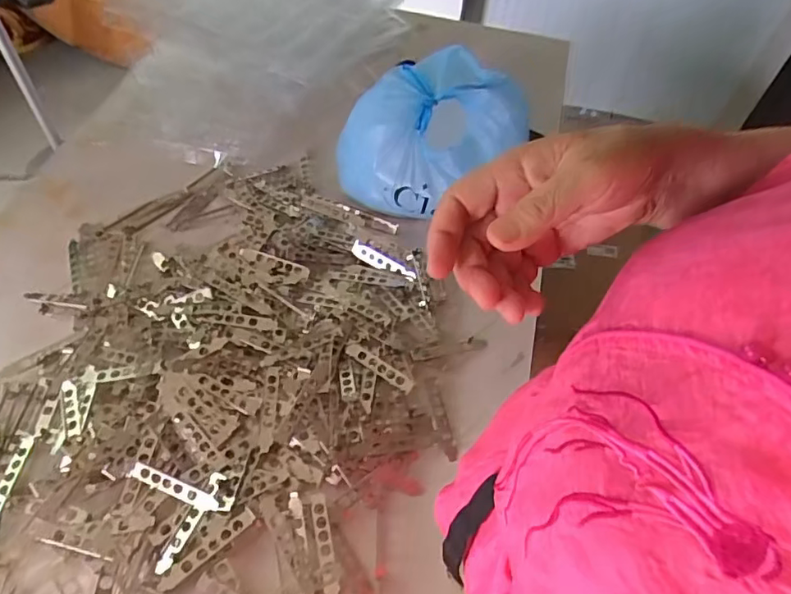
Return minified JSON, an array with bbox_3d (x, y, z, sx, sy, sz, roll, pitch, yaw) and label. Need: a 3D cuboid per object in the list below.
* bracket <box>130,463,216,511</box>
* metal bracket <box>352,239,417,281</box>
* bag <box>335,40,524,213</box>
[{"bbox_3d":[-0.268,0.230,0.667,0.112,0.008,0.019,23,70,4],"label":"bracket"},{"bbox_3d":[-0.019,-0.061,0.915,0.123,0.009,0.032,28,56,15],"label":"metal bracket"},{"bbox_3d":[0.054,-0.270,0.936,0.253,0.215,0.229,-31,62,-24],"label":"bag"}]

